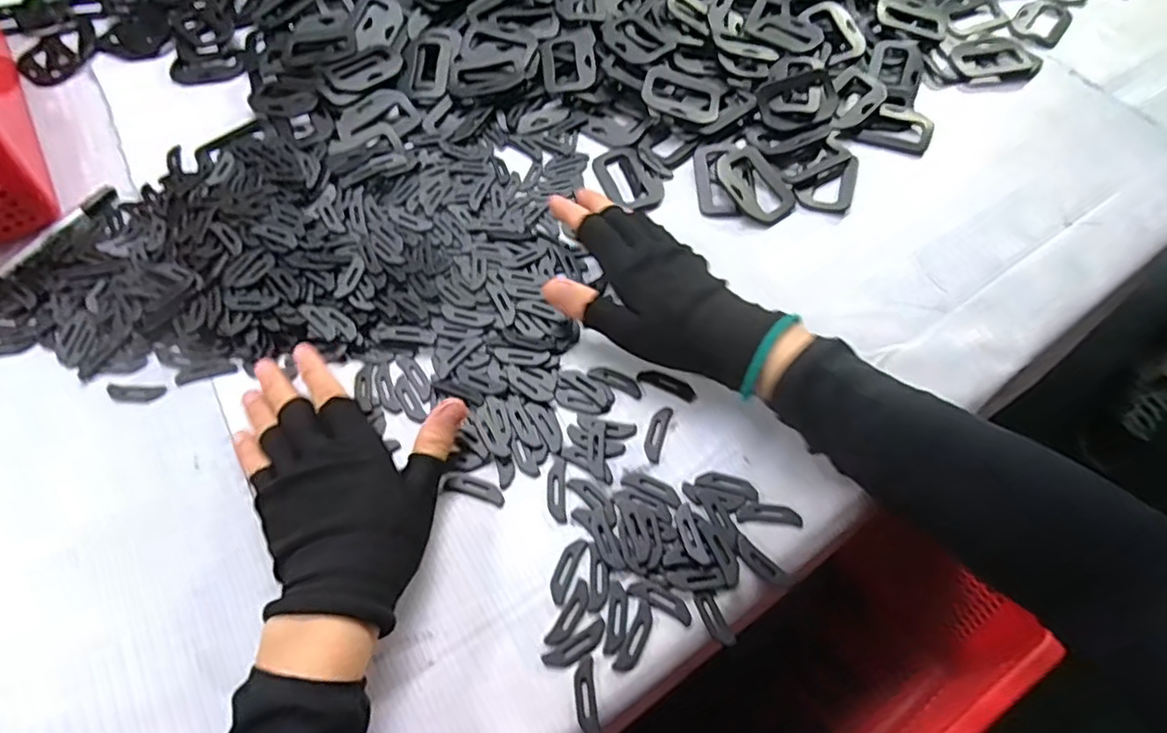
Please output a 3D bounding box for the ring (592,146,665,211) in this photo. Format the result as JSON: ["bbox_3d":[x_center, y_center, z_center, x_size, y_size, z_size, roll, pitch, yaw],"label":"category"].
[{"bbox_3d":[0.033,-0.140,0.464,0.037,0.007,0.061,-29,64,-14],"label":"ring"}]

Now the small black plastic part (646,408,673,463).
[{"bbox_3d":[0.043,0.039,0.367,0.011,0.004,0.037,16,62,10],"label":"small black plastic part"}]

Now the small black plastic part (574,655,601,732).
[{"bbox_3d":[0.001,0.159,0.300,0.011,0.004,0.034,-6,61,-2],"label":"small black plastic part"}]

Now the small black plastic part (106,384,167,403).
[{"bbox_3d":[-0.274,0.016,0.379,0.036,0.004,0.011,2,61,2],"label":"small black plastic part"}]

